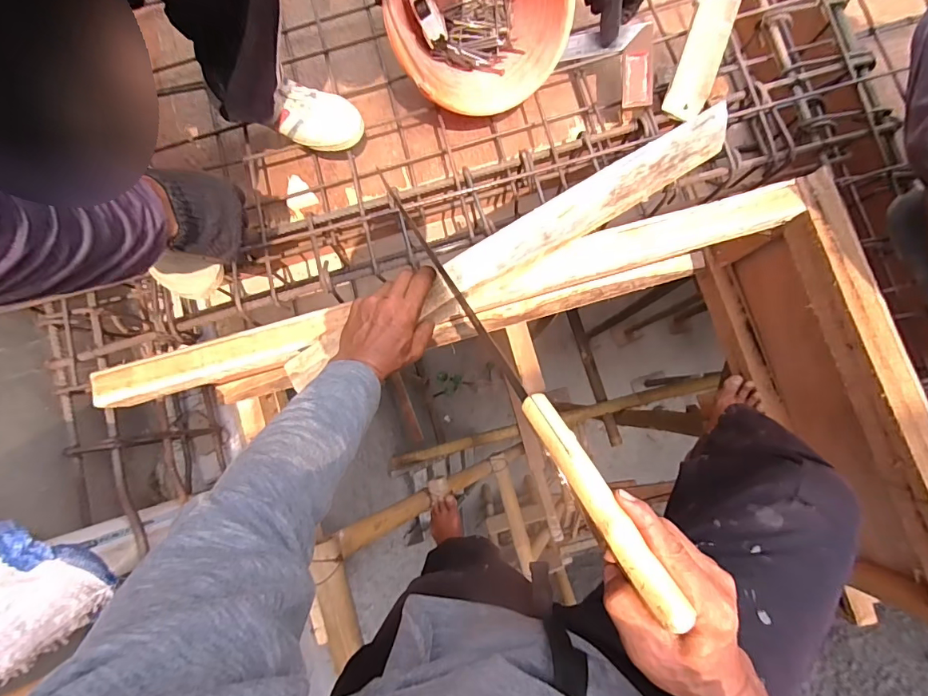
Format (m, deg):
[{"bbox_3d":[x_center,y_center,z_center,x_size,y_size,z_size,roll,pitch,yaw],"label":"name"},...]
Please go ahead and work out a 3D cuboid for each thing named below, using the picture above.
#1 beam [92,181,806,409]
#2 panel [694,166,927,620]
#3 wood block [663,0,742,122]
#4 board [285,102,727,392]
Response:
[{"bbox_3d":[-0.016,-0.068,0.606,0.957,0.061,0.058,-15,83,-1],"label":"beam"},{"bbox_3d":[0.563,0.090,0.689,0.061,0.285,0.632,-18,83,0],"label":"panel"},{"bbox_3d":[0.335,-0.412,0.624,0.053,0.024,0.165,17,101,4],"label":"wood block"},{"bbox_3d":[0.067,-0.124,0.555,0.615,0.069,0.051,-31,83,-5],"label":"board"}]

